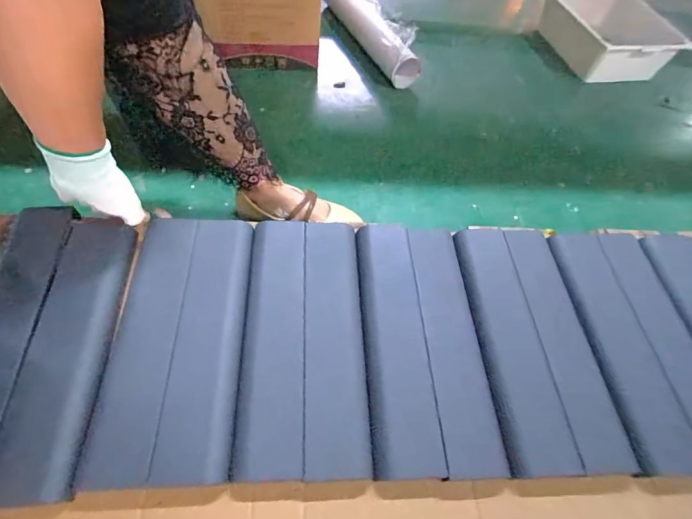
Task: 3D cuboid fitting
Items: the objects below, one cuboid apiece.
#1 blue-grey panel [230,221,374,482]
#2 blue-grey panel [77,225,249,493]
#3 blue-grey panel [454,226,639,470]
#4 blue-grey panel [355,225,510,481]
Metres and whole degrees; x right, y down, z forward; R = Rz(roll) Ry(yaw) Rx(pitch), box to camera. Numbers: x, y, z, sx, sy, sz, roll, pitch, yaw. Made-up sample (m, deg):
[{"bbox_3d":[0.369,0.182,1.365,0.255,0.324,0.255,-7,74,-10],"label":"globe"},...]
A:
[{"bbox_3d":[-0.051,0.084,0.471,0.143,0.009,0.319,-1,57,-4],"label":"blue-grey panel"},{"bbox_3d":[-0.199,0.081,0.456,0.147,0.019,0.319,-1,57,-4],"label":"blue-grey panel"},{"bbox_3d":[0.237,0.088,0.500,0.135,0.030,0.331,0,57,-3],"label":"blue-grey panel"},{"bbox_3d":[0.092,0.090,0.484,0.140,0.016,0.320,0,57,-3],"label":"blue-grey panel"}]

